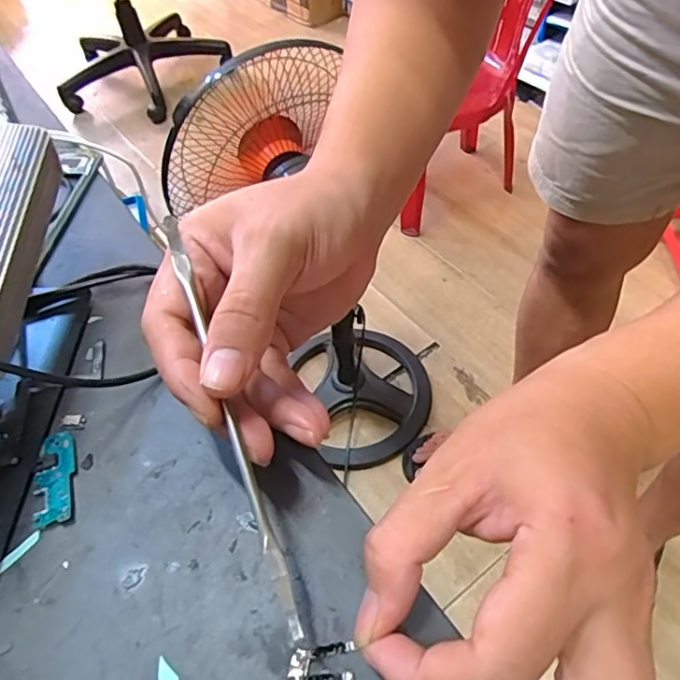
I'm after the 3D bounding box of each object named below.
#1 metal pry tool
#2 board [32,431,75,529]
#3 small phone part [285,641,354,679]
[{"bbox_3d":[-0.044,0.024,0.218,0.006,0.007,0.172,-19,70,-9],"label":"metal pry tool"},{"bbox_3d":[-0.126,0.059,0.249,0.015,0.004,0.043,-11,52,-4],"label":"board"},{"bbox_3d":[-0.007,0.114,0.198,0.024,0.004,0.013,-9,53,-1],"label":"small phone part"}]

